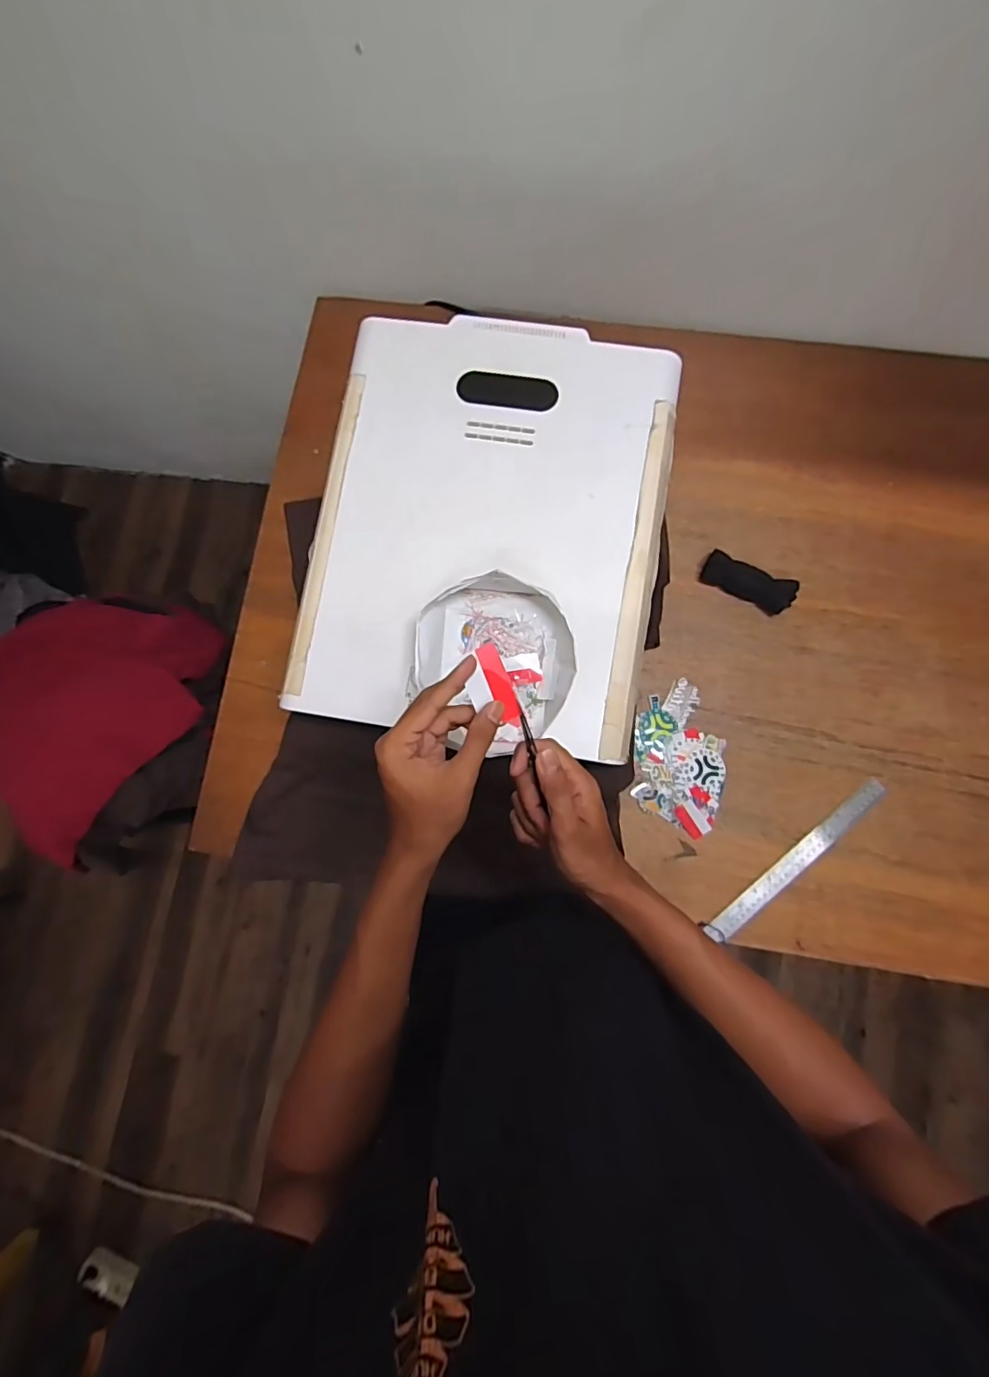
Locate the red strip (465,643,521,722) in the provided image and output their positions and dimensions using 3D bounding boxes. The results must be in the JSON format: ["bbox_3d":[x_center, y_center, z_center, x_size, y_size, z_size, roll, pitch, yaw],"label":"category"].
[{"bbox_3d":[-0.004,-0.002,0.427,0.033,0.004,0.060,-21,93,-2],"label":"red strip"}]

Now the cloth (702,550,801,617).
[{"bbox_3d":[0.363,-0.151,0.773,0.128,0.024,0.050,28,82,6],"label":"cloth"}]

